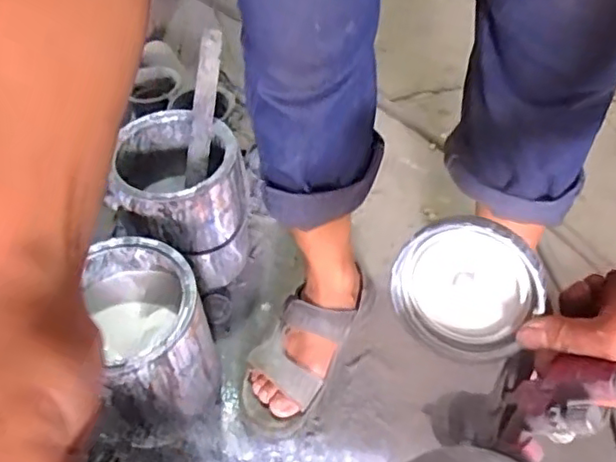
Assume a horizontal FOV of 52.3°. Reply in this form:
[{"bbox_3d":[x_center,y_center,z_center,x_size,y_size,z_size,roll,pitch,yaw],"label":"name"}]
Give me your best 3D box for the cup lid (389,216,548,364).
[{"bbox_3d":[0.107,0.037,0.426,0.093,0.099,0.025,23,28,22],"label":"cup lid"}]

